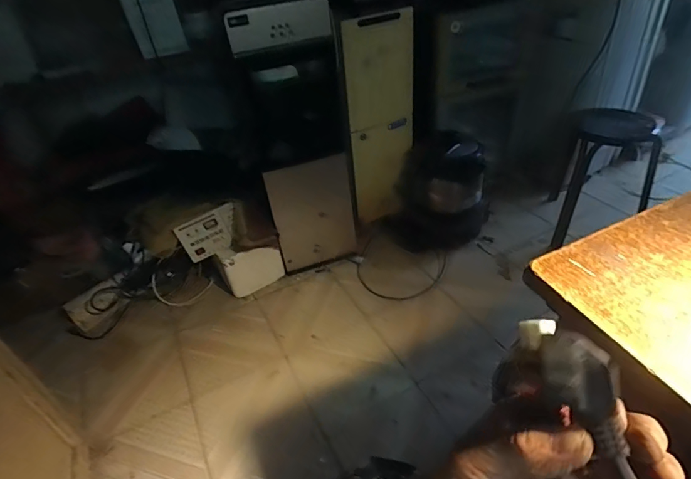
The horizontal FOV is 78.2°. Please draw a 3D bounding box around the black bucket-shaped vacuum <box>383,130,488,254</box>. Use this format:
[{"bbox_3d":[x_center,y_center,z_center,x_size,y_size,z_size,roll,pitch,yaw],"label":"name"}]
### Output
[{"bbox_3d":[0.368,-0.173,1.664,0.373,0.343,0.306,8,41,15],"label":"black bucket-shaped vacuum"}]

